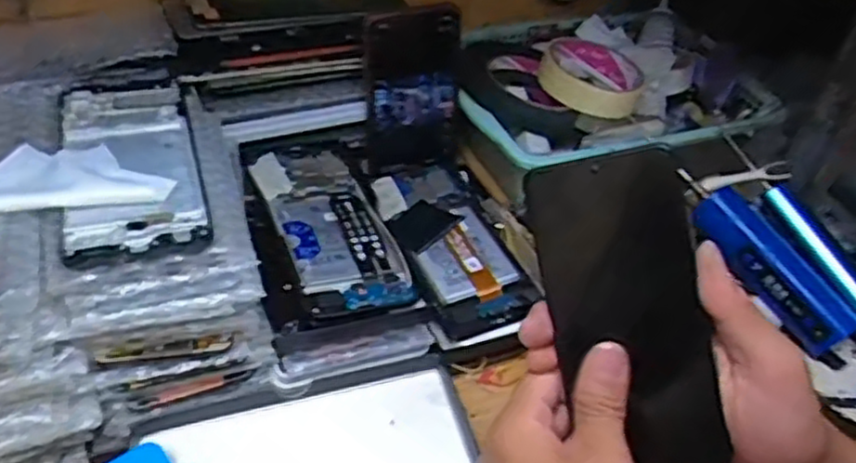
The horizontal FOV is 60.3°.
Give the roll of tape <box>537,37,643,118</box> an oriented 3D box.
[{"bbox_3d":[0.138,-0.133,0.630,0.085,0.025,0.092,4,43,-4],"label":"roll of tape"}]

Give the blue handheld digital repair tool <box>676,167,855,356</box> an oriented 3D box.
[{"bbox_3d":[0.237,0.018,0.532,0.042,0.031,0.155,-25,67,-30],"label":"blue handheld digital repair tool"}]

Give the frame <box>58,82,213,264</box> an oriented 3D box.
[{"bbox_3d":[-0.168,-0.040,0.417,0.070,0.010,0.153,-10,46,-18],"label":"frame"}]

